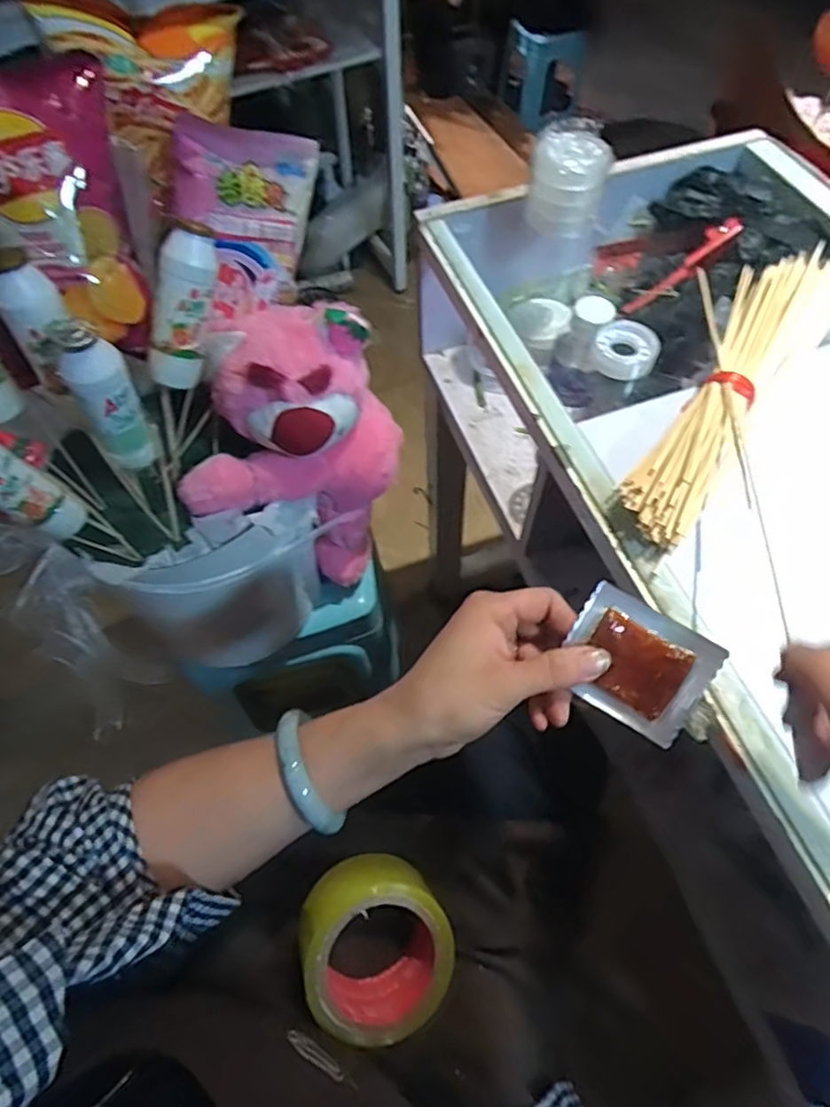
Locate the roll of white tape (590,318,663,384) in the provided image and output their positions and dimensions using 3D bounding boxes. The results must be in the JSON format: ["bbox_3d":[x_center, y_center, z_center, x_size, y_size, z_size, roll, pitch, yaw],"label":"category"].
[{"bbox_3d":[0.170,-0.165,0.483,0.051,0.021,0.046,12,62,8],"label":"roll of white tape"}]

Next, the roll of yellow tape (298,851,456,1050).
[{"bbox_3d":[-0.029,0.275,0.419,0.103,0.055,0.110,-11,80,-18],"label":"roll of yellow tape"}]

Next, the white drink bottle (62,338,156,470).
[{"bbox_3d":[-0.207,-0.102,0.412,0.038,0.100,0.031,-28,64,-13],"label":"white drink bottle"}]

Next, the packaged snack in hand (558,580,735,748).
[{"bbox_3d":[0.115,0.058,0.311,0.071,0.010,0.060,31,94,13],"label":"packaged snack in hand"}]

